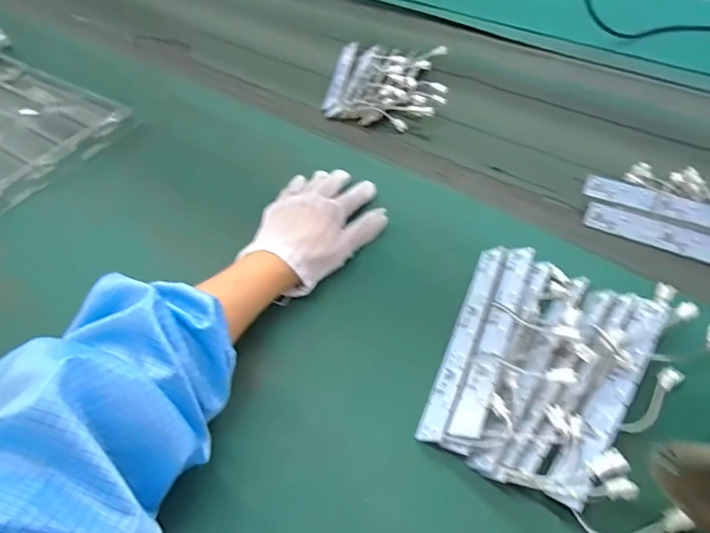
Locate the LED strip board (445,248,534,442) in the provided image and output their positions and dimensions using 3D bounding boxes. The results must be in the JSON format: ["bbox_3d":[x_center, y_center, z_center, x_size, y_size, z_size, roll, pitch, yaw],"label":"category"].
[{"bbox_3d":[0.117,0.053,0.393,0.023,0.009,0.190,18,52,17],"label":"LED strip board"}]

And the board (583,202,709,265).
[{"bbox_3d":[0.325,-0.023,0.458,0.193,0.007,0.030,23,86,24],"label":"board"}]

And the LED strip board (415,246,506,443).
[{"bbox_3d":[0.094,0.056,0.403,0.026,0.005,0.195,-8,40,42],"label":"LED strip board"}]

